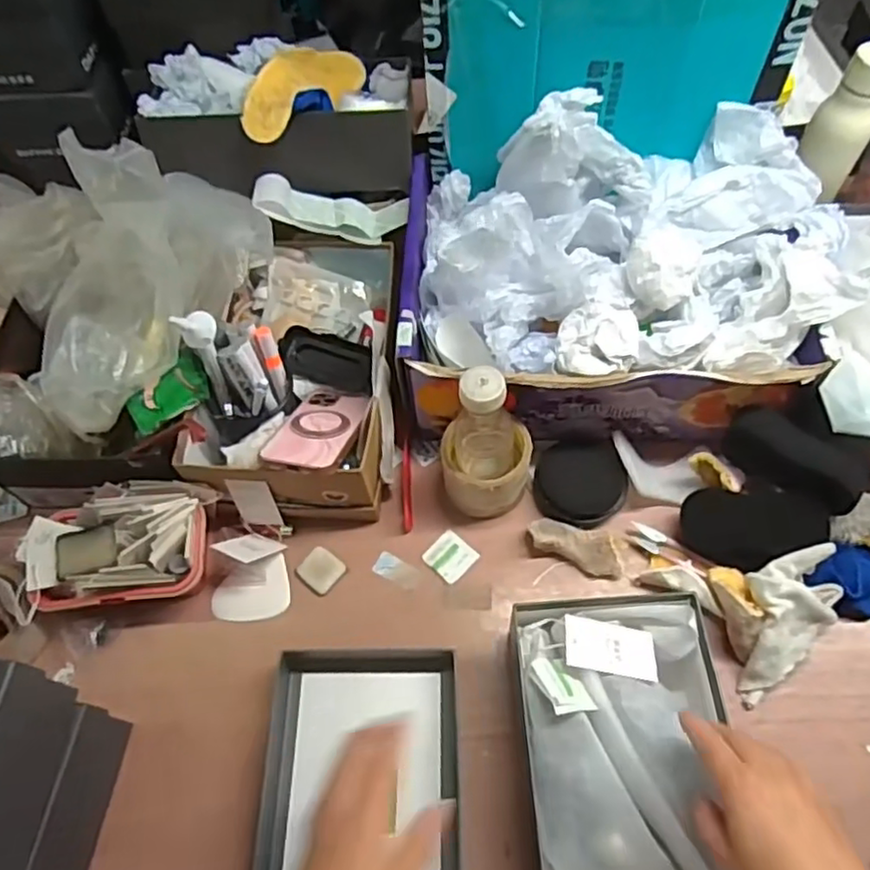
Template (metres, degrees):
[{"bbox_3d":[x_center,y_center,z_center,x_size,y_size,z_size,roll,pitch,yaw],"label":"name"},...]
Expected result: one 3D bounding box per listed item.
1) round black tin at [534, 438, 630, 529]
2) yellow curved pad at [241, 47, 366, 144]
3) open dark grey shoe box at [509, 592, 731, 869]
[{"bbox_3d":[0.149,0.047,0.684,0.092,0.028,0.086,-11,75,3],"label":"round black tin"},{"bbox_3d":[-0.146,-0.387,0.742,0.080,0.049,0.177,24,51,16],"label":"yellow curved pad"},{"bbox_3d":[0.153,0.281,0.517,0.159,0.091,0.297,-4,62,1],"label":"open dark grey shoe box"}]

